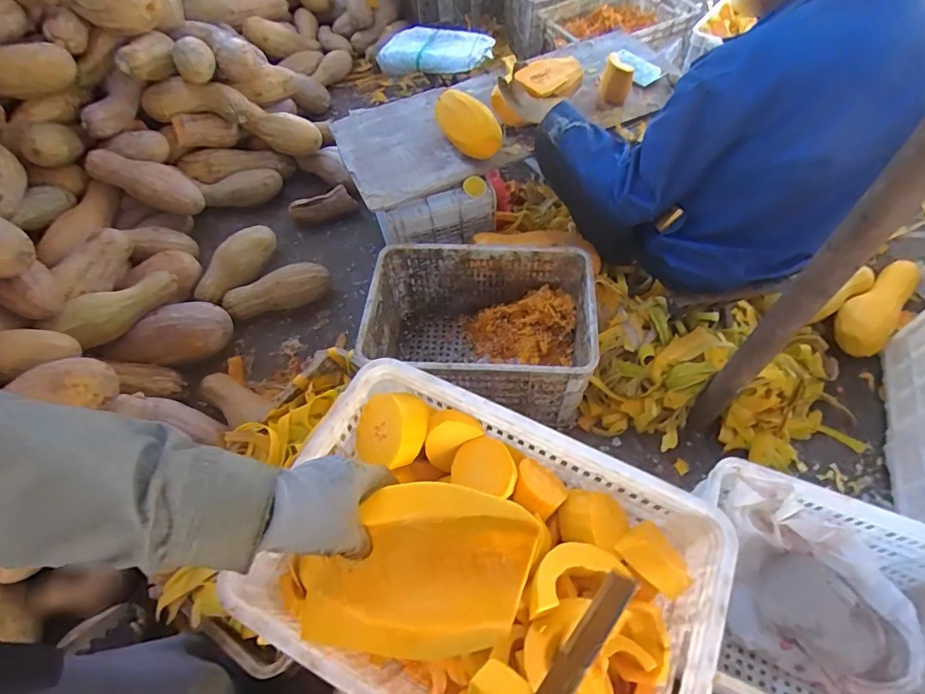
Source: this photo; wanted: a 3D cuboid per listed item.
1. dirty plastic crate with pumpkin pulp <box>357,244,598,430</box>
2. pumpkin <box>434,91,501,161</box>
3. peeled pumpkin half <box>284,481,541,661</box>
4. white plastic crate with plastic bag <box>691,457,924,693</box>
[{"bbox_3d":[0.046,-0.040,1.228,0.518,0.302,0.374,3,59,5],"label":"dirty plastic crate with pumpkin pulp"},{"bbox_3d":[0.021,-0.596,1.286,0.109,0.092,0.219,-34,63,-16],"label":"pumpkin"},{"bbox_3d":[-0.038,0.200,0.430,0.199,0.070,0.136,5,60,7],"label":"peeled pumpkin half"},{"bbox_3d":[0.663,0.493,0.851,0.524,0.275,0.380,17,62,13],"label":"white plastic crate with plastic bag"}]

